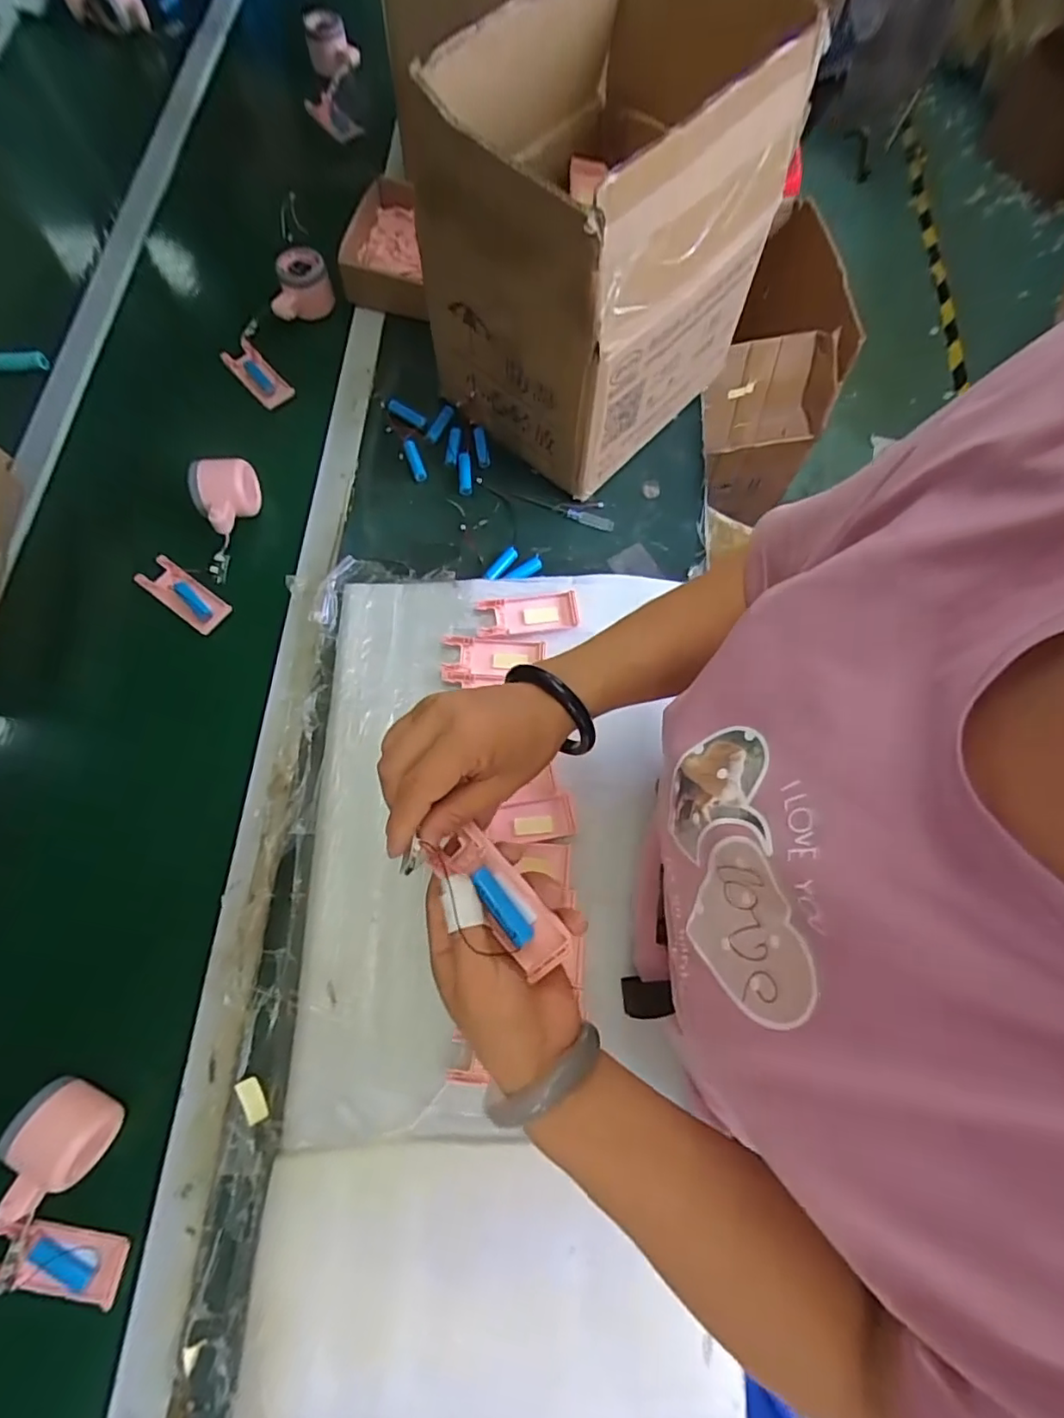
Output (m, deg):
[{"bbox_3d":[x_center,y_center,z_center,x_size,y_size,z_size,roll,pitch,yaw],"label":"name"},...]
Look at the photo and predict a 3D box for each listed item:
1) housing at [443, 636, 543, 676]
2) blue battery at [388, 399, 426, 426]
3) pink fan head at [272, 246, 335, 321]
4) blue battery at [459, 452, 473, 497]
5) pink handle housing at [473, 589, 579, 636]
[{"bbox_3d":[-0.038,-0.053,0.587,0.099,0.009,0.038,1,71,-1],"label":"housing"},{"bbox_3d":[-0.145,-0.351,0.691,0.049,0.012,0.015,27,72,8],"label":"blue battery"},{"bbox_3d":[-0.285,-0.523,0.725,0.073,0.056,0.075,-14,72,-6],"label":"pink fan head"},{"bbox_3d":[-0.076,-0.269,0.671,0.015,0.011,0.047,-3,94,-3],"label":"blue battery"},{"bbox_3d":[-0.005,-0.099,0.602,0.102,0.010,0.038,-9,71,-4],"label":"pink handle housing"}]

